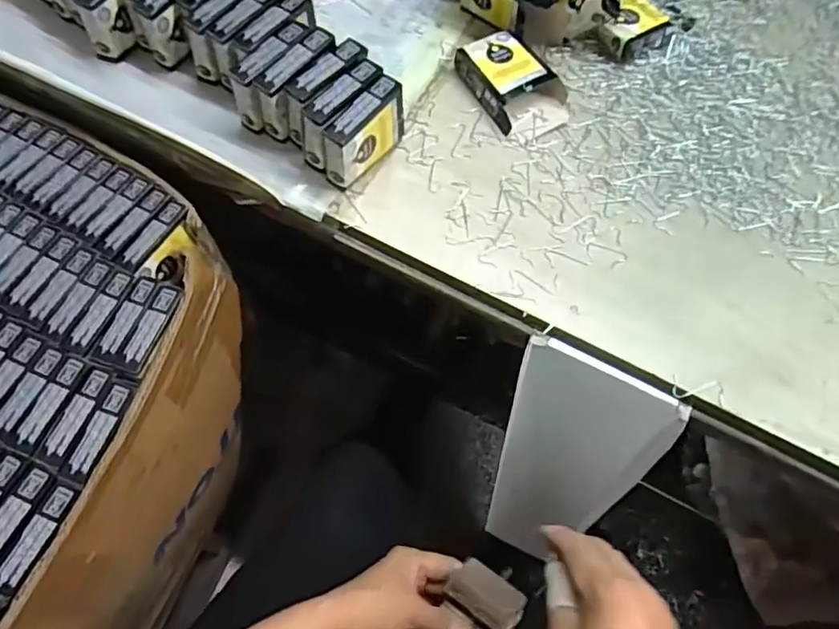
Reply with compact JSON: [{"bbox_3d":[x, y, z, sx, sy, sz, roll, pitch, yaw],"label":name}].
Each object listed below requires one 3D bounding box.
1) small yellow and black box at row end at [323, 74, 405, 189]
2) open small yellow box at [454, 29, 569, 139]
[{"bbox_3d":[-0.041,-0.135,0.448,0.022,0.058,0.072,33,69,12],"label":"small yellow and black box at row end"},{"bbox_3d":[0.078,-0.193,0.497,0.060,0.024,0.097,-27,70,-13],"label":"open small yellow box"}]

